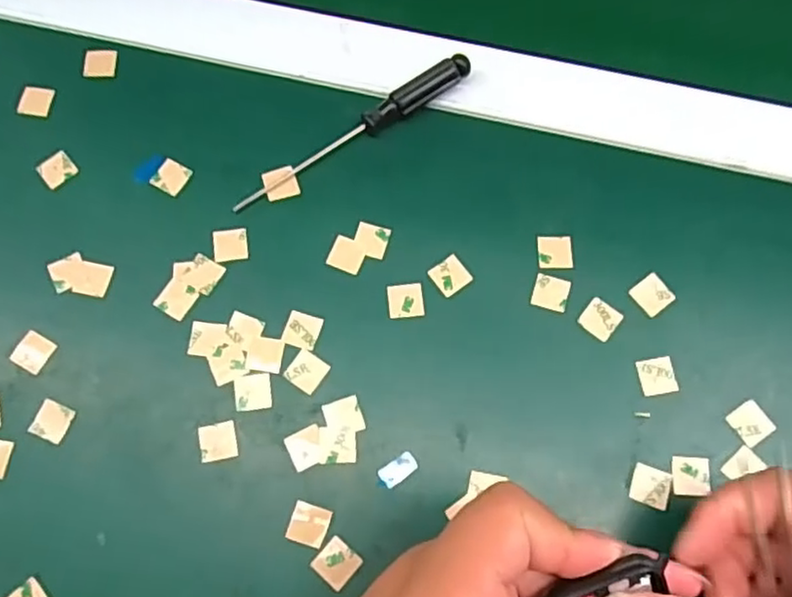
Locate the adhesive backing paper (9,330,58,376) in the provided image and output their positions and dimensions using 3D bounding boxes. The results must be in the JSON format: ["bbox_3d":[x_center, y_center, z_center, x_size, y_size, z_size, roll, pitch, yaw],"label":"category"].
[{"bbox_3d":[-0.160,0.023,0.295,0.015,0.004,0.016,24,74,8],"label":"adhesive backing paper"}]

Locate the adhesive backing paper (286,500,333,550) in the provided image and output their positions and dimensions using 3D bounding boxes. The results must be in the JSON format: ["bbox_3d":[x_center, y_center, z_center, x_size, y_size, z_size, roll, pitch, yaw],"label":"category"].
[{"bbox_3d":[-0.035,0.092,0.273,0.015,0.004,0.016,18,71,3],"label":"adhesive backing paper"}]

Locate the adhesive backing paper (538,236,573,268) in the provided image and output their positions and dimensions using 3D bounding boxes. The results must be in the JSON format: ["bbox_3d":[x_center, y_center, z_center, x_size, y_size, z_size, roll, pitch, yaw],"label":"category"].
[{"bbox_3d":[0.074,-0.021,0.310,0.016,0.004,0.016,-1,71,1],"label":"adhesive backing paper"}]

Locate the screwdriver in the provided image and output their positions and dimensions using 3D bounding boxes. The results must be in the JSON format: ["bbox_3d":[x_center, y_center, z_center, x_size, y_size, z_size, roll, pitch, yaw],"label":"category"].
[{"bbox_3d":[-0.020,-0.081,0.321,0.131,0.013,0.013,-32,74,-9],"label":"screwdriver"}]

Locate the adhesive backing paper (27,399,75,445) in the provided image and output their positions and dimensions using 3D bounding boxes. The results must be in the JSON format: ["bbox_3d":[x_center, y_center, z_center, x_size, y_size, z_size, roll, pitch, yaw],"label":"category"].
[{"bbox_3d":[-0.147,0.052,0.285,0.015,0.004,0.015,21,73,7],"label":"adhesive backing paper"}]

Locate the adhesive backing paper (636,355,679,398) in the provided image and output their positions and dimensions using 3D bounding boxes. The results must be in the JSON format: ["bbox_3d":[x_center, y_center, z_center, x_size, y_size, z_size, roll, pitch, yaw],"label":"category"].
[{"bbox_3d":[0.114,0.034,0.291,0.016,0.004,0.016,-10,74,-2],"label":"adhesive backing paper"}]

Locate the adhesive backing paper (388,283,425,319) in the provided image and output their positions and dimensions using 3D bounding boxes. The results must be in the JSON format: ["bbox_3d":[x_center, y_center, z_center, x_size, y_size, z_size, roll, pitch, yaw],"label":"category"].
[{"bbox_3d":[0.004,0.001,0.302,0.016,0.004,0.016,-5,74,-2],"label":"adhesive backing paper"}]

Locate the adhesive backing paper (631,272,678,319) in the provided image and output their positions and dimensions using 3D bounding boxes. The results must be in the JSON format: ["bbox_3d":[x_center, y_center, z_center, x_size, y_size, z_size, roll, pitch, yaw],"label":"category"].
[{"bbox_3d":[0.116,-0.002,0.302,0.017,0.004,0.016,-38,75,-8],"label":"adhesive backing paper"}]

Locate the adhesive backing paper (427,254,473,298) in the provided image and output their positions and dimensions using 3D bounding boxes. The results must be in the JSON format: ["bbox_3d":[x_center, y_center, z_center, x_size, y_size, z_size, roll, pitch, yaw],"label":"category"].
[{"bbox_3d":[0.025,-0.011,0.306,0.016,0.004,0.016,-39,79,-11],"label":"adhesive backing paper"}]

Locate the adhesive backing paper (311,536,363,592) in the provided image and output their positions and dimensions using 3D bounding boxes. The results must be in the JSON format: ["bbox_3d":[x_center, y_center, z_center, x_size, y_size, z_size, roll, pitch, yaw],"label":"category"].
[{"bbox_3d":[-0.024,0.106,0.268,0.015,0.004,0.015,38,70,12],"label":"adhesive backing paper"}]

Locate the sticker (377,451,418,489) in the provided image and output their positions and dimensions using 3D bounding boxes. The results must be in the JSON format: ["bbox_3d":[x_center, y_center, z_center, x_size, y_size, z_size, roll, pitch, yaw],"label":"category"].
[{"bbox_3d":[0.000,0.072,0.279,0.018,0.004,0.009,-37,78,-10],"label":"sticker"}]

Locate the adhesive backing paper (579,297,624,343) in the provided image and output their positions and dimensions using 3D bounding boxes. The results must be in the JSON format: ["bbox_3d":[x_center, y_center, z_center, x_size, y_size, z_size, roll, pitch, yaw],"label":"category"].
[{"bbox_3d":[0.092,0.009,0.299,0.015,0.004,0.016,38,77,12],"label":"adhesive backing paper"}]

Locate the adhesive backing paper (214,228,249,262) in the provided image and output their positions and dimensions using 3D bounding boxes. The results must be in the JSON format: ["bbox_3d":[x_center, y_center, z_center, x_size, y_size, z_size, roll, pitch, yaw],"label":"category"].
[{"bbox_3d":[-0.077,-0.026,0.310,0.015,0.004,0.016,-8,72,-2],"label":"adhesive backing paper"}]

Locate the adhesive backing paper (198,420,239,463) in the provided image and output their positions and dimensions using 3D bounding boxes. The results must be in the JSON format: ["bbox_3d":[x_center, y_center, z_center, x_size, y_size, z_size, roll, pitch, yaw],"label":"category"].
[{"bbox_3d":[-0.075,0.061,0.283,0.015,0.004,0.015,-8,75,-12],"label":"adhesive backing paper"}]

